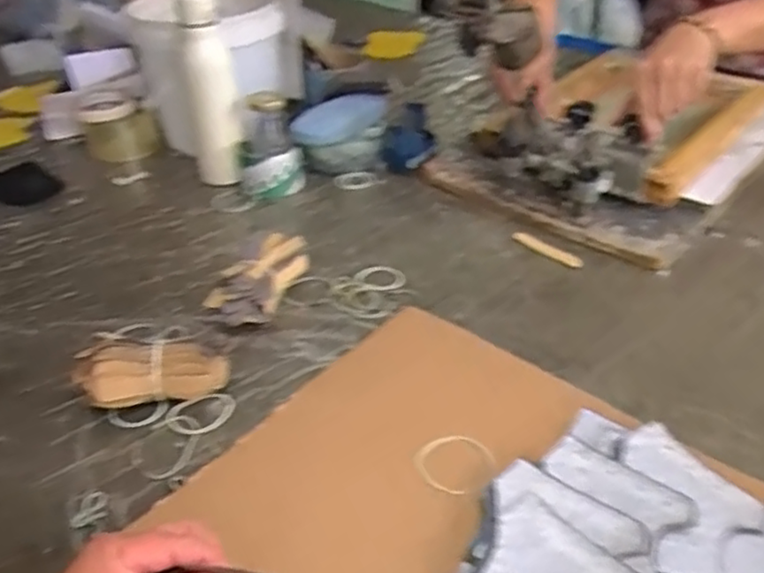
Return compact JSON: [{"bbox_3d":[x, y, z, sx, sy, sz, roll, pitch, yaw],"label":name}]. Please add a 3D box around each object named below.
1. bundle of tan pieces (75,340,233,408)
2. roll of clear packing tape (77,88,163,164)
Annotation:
[{"bbox_3d":[-0.195,0.075,0.571,0.115,0.056,0.031,-9,38,-8],"label":"bundle of tan pieces"},{"bbox_3d":[-0.385,-0.234,0.982,0.098,0.072,0.099,-20,41,-21],"label":"roll of clear packing tape"}]

